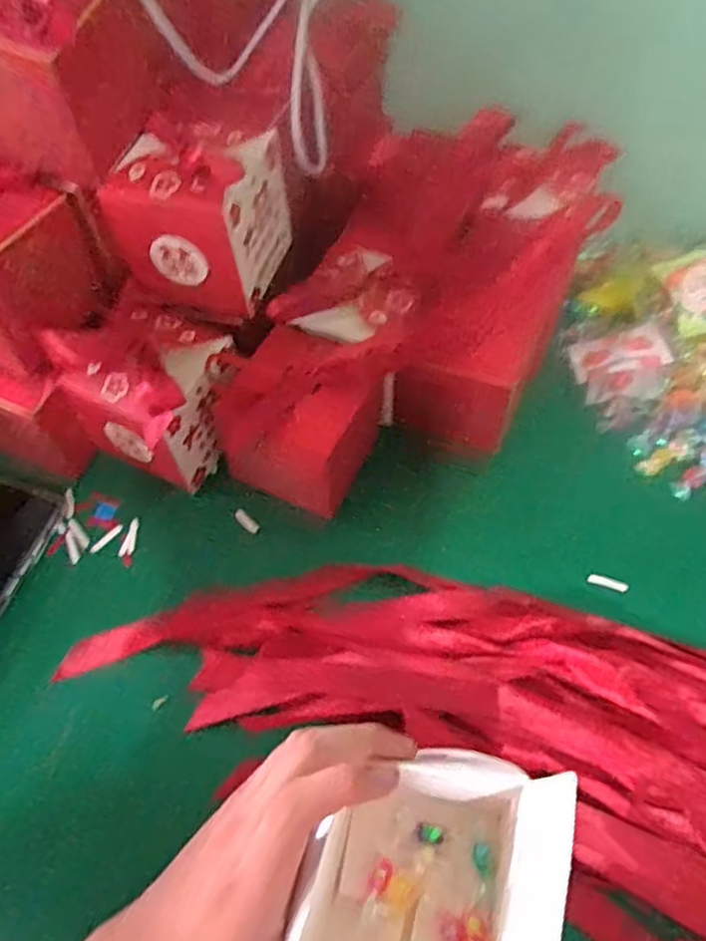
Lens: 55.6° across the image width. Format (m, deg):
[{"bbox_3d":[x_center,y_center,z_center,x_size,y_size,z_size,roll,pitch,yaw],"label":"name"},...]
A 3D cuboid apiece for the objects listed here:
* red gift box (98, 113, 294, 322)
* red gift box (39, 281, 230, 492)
[{"bbox_3d":[-0.098,-0.166,0.428,0.087,0.094,0.091,13,60,10],"label":"red gift box"},{"bbox_3d":[-0.135,-0.050,0.454,0.097,0.112,0.089,22,62,15],"label":"red gift box"}]

